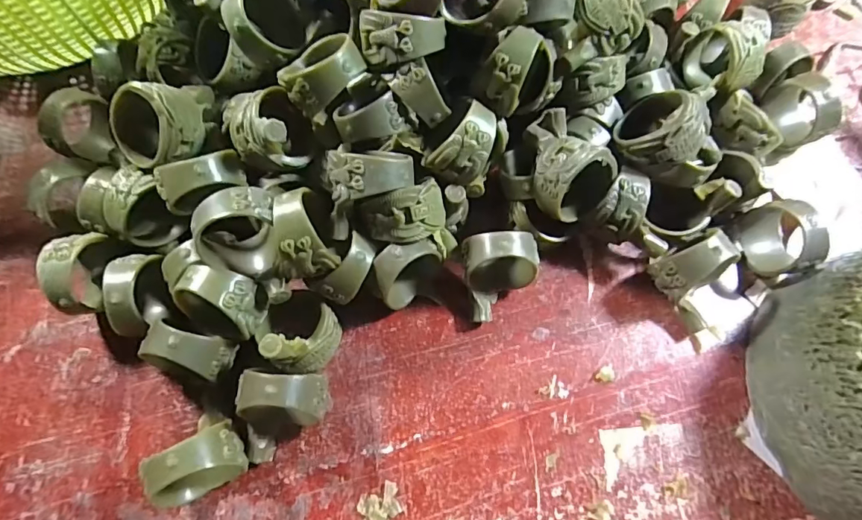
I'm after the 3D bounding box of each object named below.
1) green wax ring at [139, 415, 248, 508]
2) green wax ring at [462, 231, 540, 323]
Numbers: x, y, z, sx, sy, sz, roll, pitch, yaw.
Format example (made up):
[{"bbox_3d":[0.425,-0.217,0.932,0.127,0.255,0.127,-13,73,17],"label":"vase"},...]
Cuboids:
[{"bbox_3d":[-0.071,0.062,0.140,0.025,0.032,0.016,-31,72,-11],"label":"green wax ring"},{"bbox_3d":[0.026,0.005,0.168,0.026,0.023,0.025,0,69,0],"label":"green wax ring"}]

